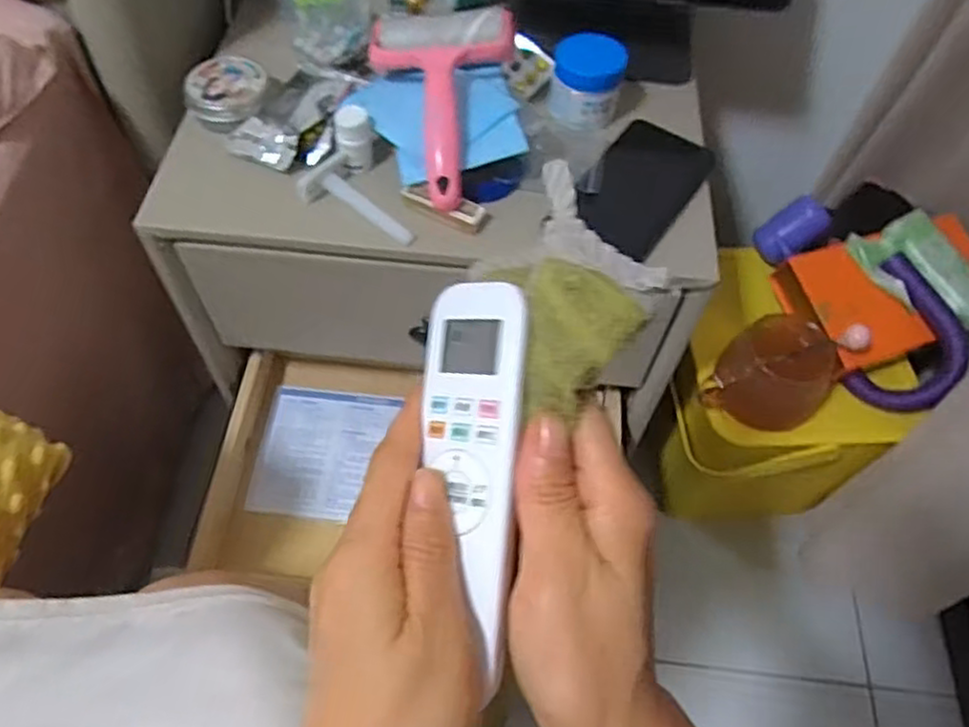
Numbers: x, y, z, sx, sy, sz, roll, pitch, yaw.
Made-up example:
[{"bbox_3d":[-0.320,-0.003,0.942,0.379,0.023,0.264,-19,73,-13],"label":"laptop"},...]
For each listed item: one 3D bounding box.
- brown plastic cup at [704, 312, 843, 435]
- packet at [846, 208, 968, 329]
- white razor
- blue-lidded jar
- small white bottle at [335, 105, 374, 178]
[{"bbox_3d":[0.272,0.010,0.668,0.102,0.061,0.096,31,61,15],"label":"brown plastic cup"},{"bbox_3d":[0.426,-0.090,0.686,0.087,0.031,0.130,-21,61,-16],"label":"packet"},{"bbox_3d":[-0.095,-0.122,0.552,0.094,0.019,0.047,33,60,-2],"label":"white razor"},{"bbox_3d":[0.086,-0.236,0.599,0.057,0.053,0.058,4,57,-1],"label":"blue-lidded jar"},{"bbox_3d":[-0.103,-0.176,0.555,0.027,0.043,0.022,-2,58,-5],"label":"small white bottle"}]

